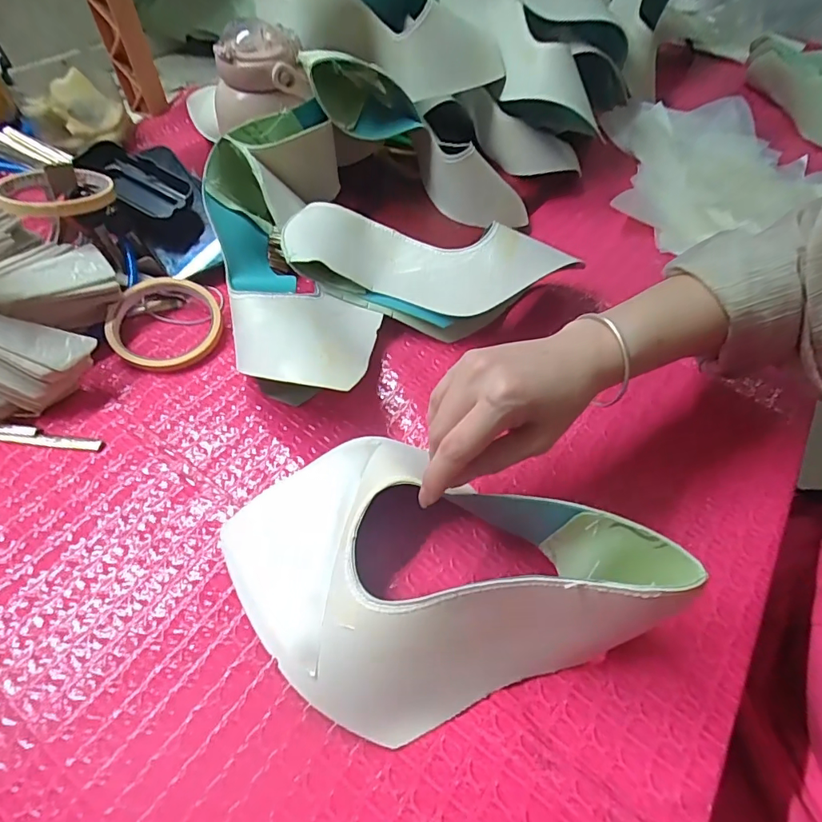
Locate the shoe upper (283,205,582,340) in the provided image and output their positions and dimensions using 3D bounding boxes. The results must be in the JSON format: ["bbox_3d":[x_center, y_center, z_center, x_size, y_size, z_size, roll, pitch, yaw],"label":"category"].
[{"bbox_3d":[0.013,-0.120,0.428,0.239,0.067,0.088,10,53,4],"label":"shoe upper"}]

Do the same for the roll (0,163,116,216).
[{"bbox_3d":[-0.296,-0.186,0.407,0.082,0.018,0.091,-17,49,-27],"label":"roll"}]

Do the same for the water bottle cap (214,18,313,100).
[{"bbox_3d":[-0.141,-0.332,0.457,0.076,0.045,0.085,-13,55,-13],"label":"water bottle cap"}]

